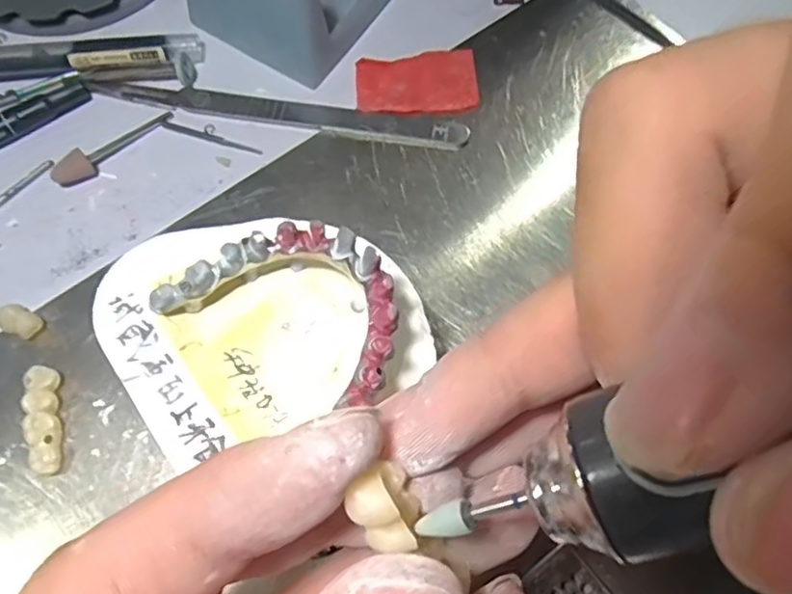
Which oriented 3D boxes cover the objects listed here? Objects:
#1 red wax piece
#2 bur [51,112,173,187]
[{"bbox_3d":[0.007,-0.079,0.224,0.043,0.004,0.028,-3,69,0],"label":"red wax piece"},{"bbox_3d":[-0.099,-0.053,0.215,0.045,0.008,0.008,-42,74,-13],"label":"bur"}]

